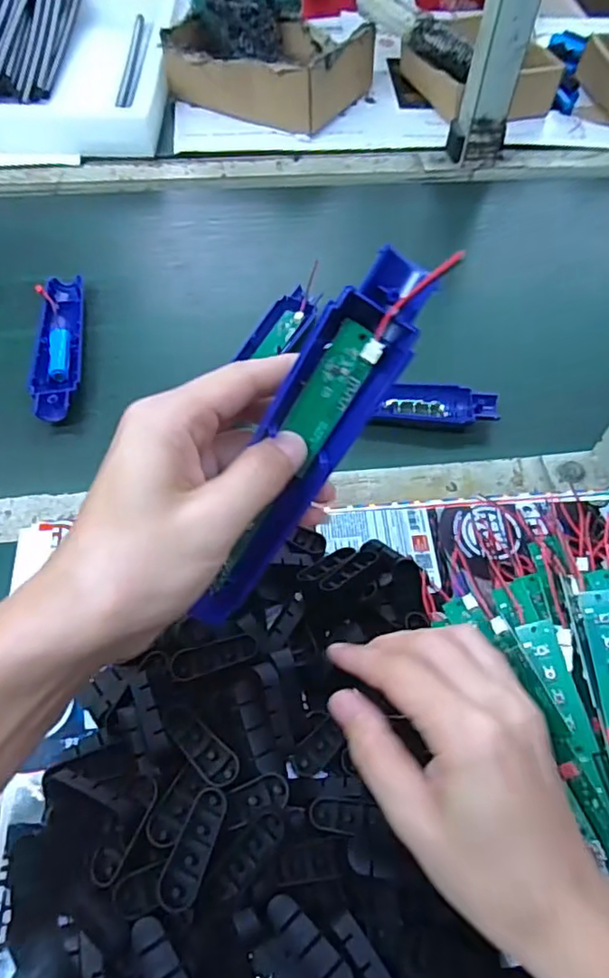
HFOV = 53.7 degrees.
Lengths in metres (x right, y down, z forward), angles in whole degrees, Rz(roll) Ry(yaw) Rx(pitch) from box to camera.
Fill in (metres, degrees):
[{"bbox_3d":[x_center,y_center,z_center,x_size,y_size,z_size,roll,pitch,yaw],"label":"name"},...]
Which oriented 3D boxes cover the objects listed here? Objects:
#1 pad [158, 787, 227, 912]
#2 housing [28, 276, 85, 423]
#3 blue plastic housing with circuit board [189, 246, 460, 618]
[{"bbox_3d":[-0.050,0.161,0.270,0.015,0.013,0.048,20,59,8],"label":"pad"},{"bbox_3d":[-0.209,-0.119,0.520,0.037,0.024,0.169,-5,58,-7],"label":"housing"},{"bbox_3d":[-0.001,-0.019,0.259,0.039,0.014,0.180,32,104,5],"label":"blue plastic housing with circuit board"}]

